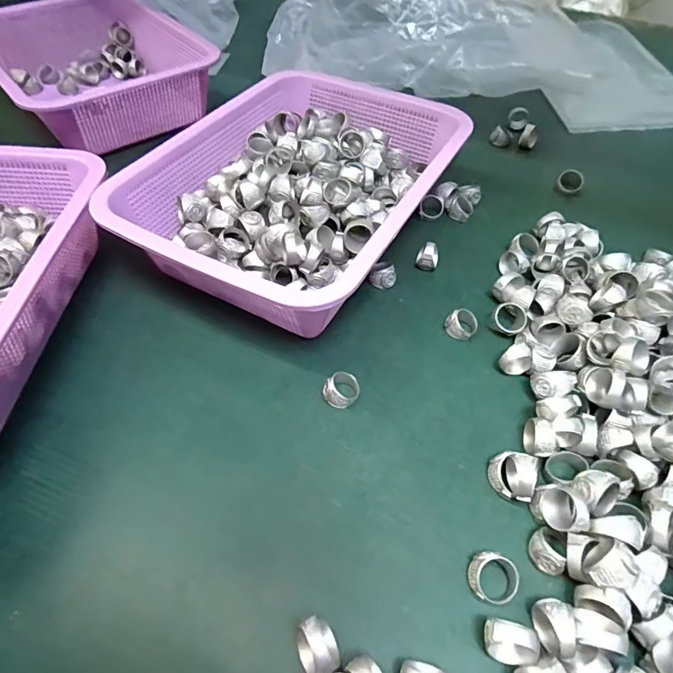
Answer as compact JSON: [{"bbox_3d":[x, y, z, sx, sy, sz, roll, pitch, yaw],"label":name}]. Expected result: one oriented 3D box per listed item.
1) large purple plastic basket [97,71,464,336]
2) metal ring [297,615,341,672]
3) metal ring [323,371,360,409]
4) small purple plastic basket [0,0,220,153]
[{"bbox_3d":[-0.025,-0.140,0.428,0.224,0.083,0.294,24,55,16],"label":"large purple plastic basket"},{"bbox_3d":[-0.010,0.156,0.230,0.020,0.023,0.024,-16,54,-13],"label":"metal ring"},{"bbox_3d":[0.004,0.039,0.331,0.026,0.018,0.023,4,54,3],"label":"metal ring"},{"bbox_3d":[-0.302,-0.334,0.569,0.218,0.078,0.283,-31,59,-23],"label":"small purple plastic basket"}]

